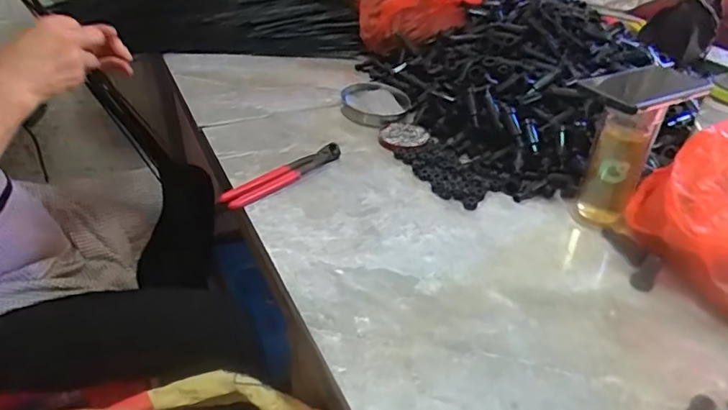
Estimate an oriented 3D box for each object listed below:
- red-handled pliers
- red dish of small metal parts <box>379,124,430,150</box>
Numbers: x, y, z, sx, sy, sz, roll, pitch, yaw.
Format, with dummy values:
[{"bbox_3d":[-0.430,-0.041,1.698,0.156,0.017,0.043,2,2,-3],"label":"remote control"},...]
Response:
[{"bbox_3d":[-0.108,-0.041,0.755,0.191,0.015,0.038,-29,46,-36],"label":"red-handled pliers"},{"bbox_3d":[0.063,-0.109,0.868,0.079,0.007,0.074,1,36,-1],"label":"red dish of small metal parts"}]

